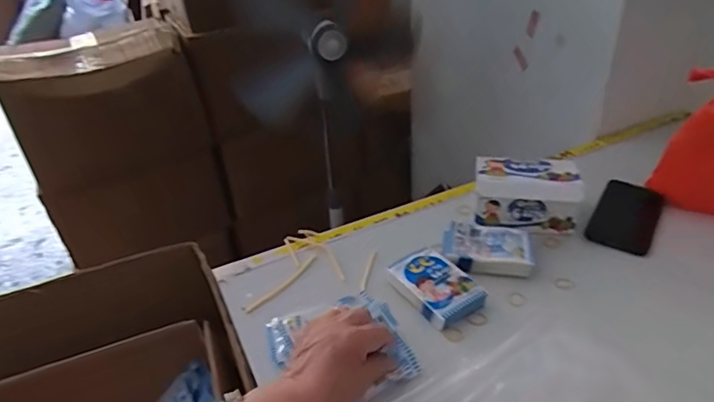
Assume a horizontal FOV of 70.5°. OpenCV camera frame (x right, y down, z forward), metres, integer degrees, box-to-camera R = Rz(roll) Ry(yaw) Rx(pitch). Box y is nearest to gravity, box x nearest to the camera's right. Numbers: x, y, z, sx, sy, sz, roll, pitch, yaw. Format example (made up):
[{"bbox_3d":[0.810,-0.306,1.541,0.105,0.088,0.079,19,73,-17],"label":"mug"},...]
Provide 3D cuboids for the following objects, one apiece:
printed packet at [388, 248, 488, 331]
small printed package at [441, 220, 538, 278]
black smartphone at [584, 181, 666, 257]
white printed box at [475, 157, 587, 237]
[{"bbox_3d":[0.091,0.100,0.594,0.075,0.022,0.102,-20,37,-22],"label":"printed packet"},{"bbox_3d":[0.167,0.059,0.646,0.108,0.025,0.071,3,35,11],"label":"small printed package"},{"bbox_3d":[0.378,0.021,0.709,0.078,0.012,0.152,18,40,30],"label":"black smartphone"},{"bbox_3d":[0.230,-0.011,0.693,0.131,0.073,0.090,1,35,9],"label":"white printed box"}]

